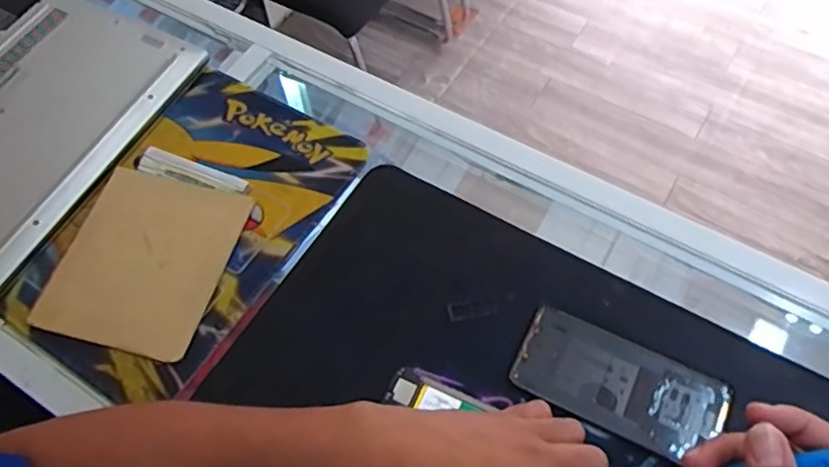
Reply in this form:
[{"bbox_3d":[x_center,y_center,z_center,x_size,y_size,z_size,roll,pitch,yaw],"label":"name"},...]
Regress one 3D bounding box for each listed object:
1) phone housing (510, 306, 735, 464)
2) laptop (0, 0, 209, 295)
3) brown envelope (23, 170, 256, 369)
[{"bbox_3d":[0.153,0.112,0.469,0.150,0.006,0.071,22,64,14],"label":"phone housing"},{"bbox_3d":[-0.380,-0.103,0.605,0.214,0.023,0.306,24,64,15],"label":"laptop"},{"bbox_3d":[-0.230,0.021,0.533,0.137,0.011,0.152,12,62,10],"label":"brown envelope"}]

